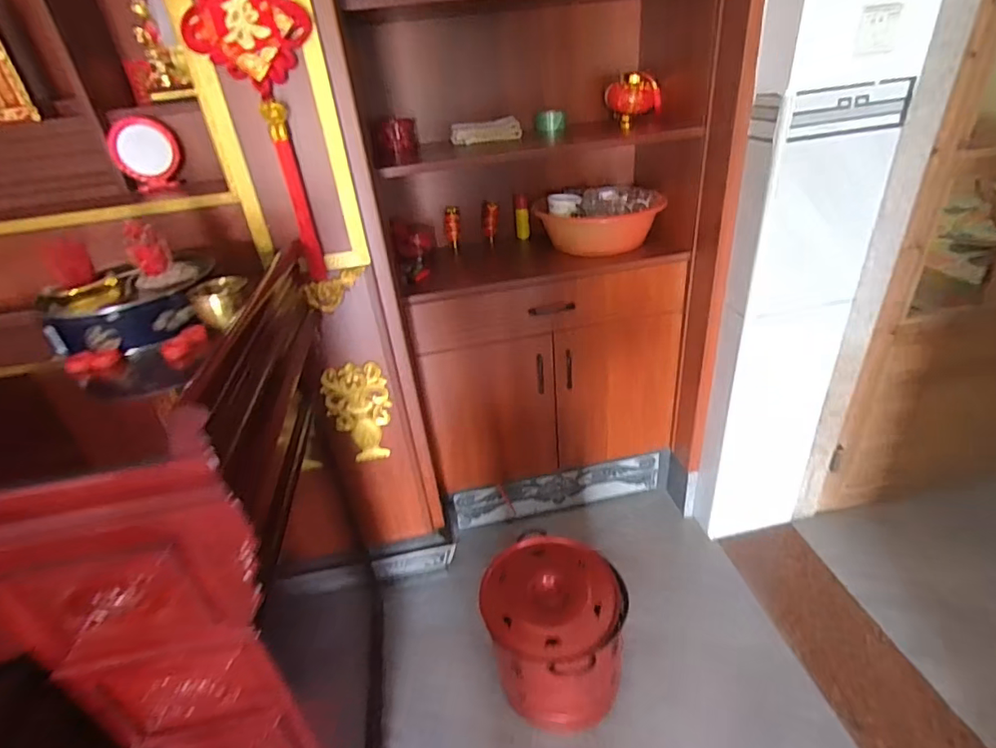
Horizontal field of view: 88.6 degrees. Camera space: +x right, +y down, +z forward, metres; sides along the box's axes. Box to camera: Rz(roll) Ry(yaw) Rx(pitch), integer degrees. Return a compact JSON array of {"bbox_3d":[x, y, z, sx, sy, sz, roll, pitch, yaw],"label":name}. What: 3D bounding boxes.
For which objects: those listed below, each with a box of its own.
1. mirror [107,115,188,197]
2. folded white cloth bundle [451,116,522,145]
[{"bbox_3d":[-0.776,-0.484,1.142,0.042,0.156,0.141,17,38,32],"label":"mirror"},{"bbox_3d":[-0.031,-0.692,1.454,0.192,0.046,0.134,-2,32,6],"label":"folded white cloth bundle"}]

